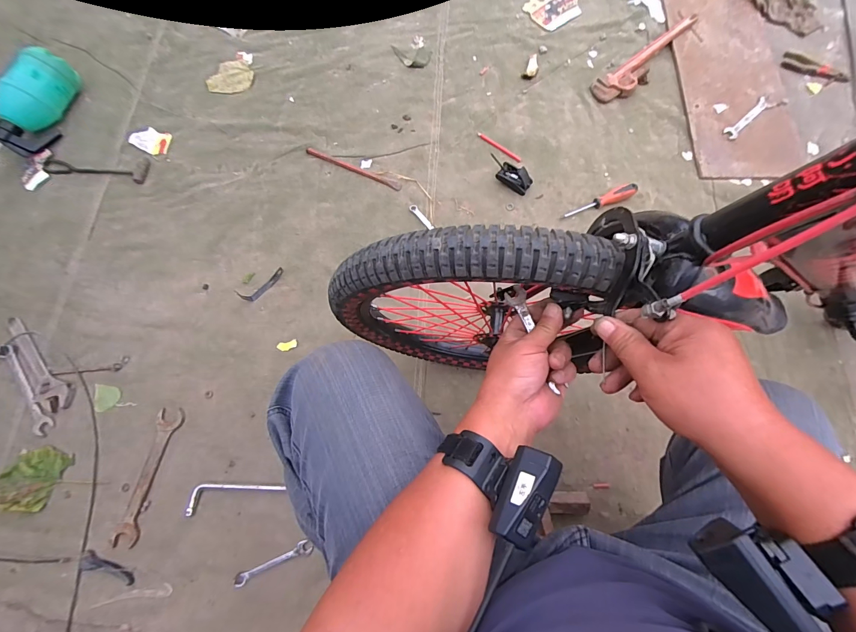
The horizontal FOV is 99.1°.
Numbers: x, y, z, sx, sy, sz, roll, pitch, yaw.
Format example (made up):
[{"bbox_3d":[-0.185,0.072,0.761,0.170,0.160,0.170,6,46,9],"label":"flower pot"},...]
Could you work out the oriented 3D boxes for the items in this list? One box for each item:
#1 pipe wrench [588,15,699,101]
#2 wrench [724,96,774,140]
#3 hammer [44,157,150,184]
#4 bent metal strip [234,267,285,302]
[{"bbox_3d":[0.610,-0.703,1.003,0.389,0.028,0.088,-37,76,-9],"label":"pipe wrench"},{"bbox_3d":[0.832,-0.515,0.945,0.172,0.006,0.034,-39,76,-9],"label":"wrench"},{"bbox_3d":[-0.836,-0.380,0.922,0.253,0.020,0.070,6,74,3],"label":"hammer"},{"bbox_3d":[-0.393,-0.074,0.869,0.114,0.026,0.029,-36,76,-9],"label":"bent metal strip"}]

